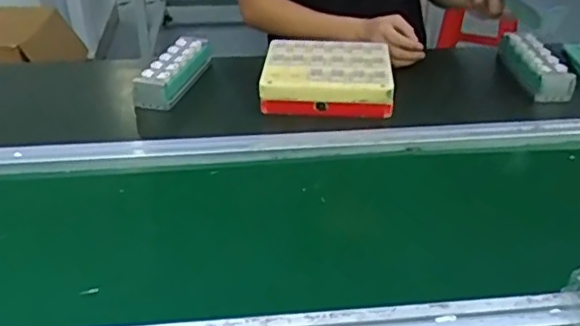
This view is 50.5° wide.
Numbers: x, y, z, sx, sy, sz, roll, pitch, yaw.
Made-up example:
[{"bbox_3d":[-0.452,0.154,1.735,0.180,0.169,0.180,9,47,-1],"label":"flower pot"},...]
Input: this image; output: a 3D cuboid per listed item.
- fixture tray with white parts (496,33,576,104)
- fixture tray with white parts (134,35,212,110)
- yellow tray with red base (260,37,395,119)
[{"bbox_3d":[0.402,-0.168,1.027,0.056,0.070,0.215,-4,33,-4],"label":"fixture tray with white parts"},{"bbox_3d":[-0.190,-0.149,1.021,0.060,0.056,0.192,7,34,13],"label":"fixture tray with white parts"},{"bbox_3d":[0.060,-0.141,0.986,0.202,0.052,0.174,2,33,6],"label":"yellow tray with red base"}]

